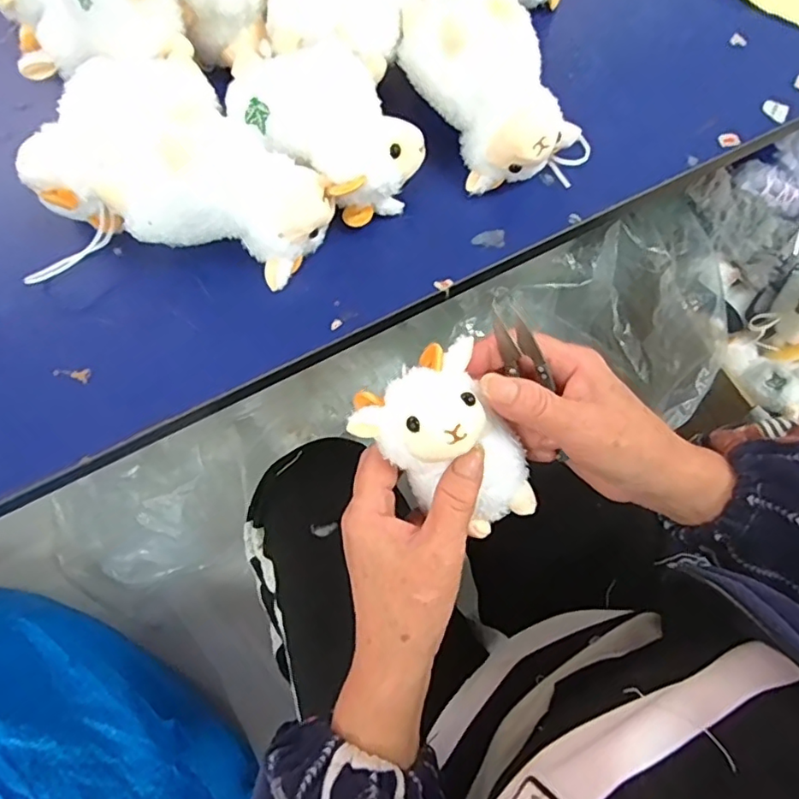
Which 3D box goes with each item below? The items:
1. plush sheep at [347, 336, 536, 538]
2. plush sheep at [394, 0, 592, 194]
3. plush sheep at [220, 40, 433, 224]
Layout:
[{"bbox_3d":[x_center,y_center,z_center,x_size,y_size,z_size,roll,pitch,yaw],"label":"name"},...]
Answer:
[{"bbox_3d":[0.032,0.025,0.304,0.076,0.095,0.068,-38,45,-2],"label":"plush sheep"},{"bbox_3d":[0.049,-0.198,0.340,0.080,0.079,0.141,-37,74,-9],"label":"plush sheep"},{"bbox_3d":[-0.044,-0.162,0.344,0.120,0.054,0.075,42,78,14],"label":"plush sheep"}]

